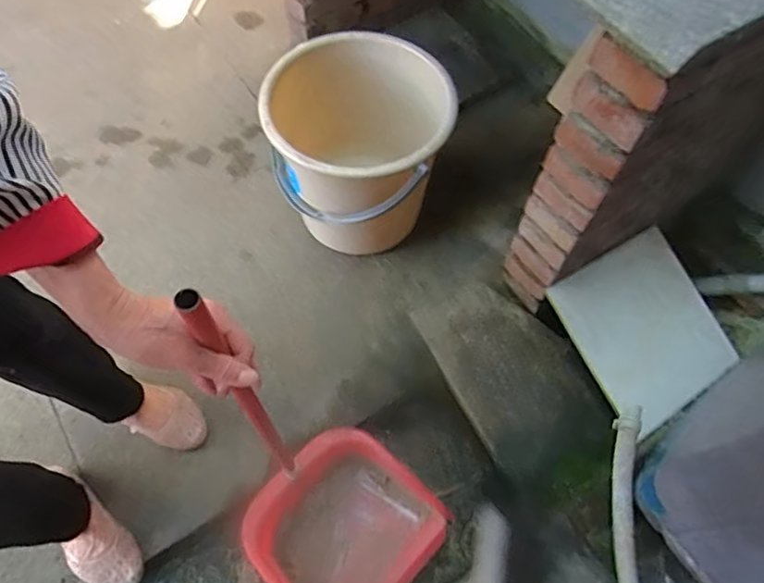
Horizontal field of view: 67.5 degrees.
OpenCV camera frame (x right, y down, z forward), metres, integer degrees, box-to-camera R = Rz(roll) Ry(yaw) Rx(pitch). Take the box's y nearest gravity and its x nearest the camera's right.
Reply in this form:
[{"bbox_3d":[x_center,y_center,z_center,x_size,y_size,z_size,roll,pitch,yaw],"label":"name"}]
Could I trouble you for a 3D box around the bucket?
[{"bbox_3d":[-0.041,-0.281,1.137,0.329,0.327,0.381,-4,63,-1],"label":"bucket"}]

